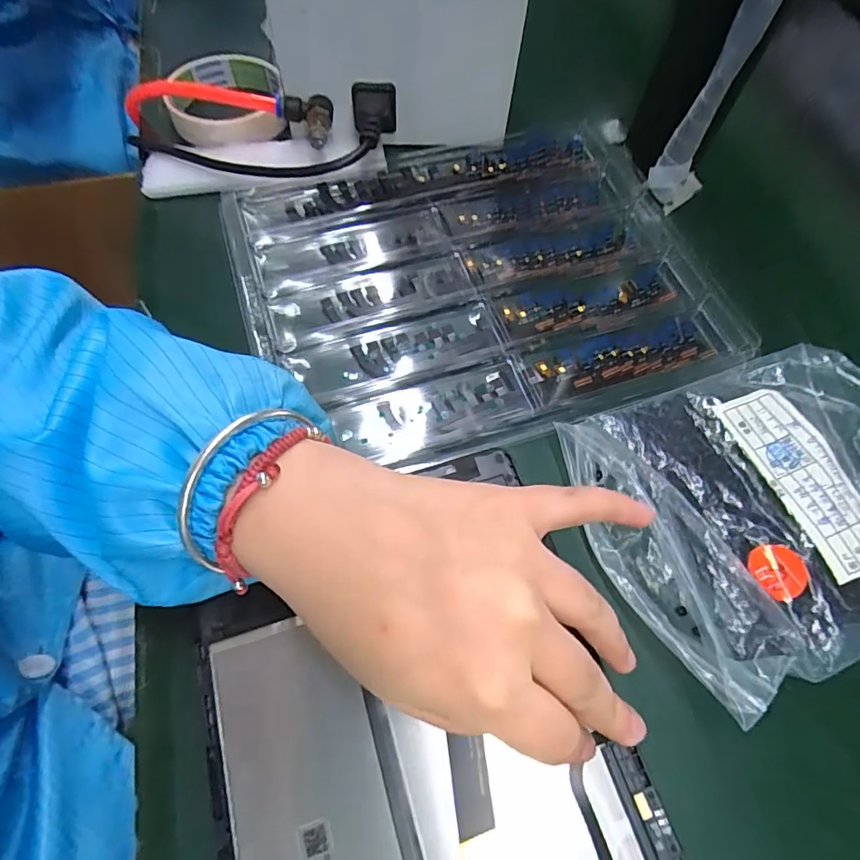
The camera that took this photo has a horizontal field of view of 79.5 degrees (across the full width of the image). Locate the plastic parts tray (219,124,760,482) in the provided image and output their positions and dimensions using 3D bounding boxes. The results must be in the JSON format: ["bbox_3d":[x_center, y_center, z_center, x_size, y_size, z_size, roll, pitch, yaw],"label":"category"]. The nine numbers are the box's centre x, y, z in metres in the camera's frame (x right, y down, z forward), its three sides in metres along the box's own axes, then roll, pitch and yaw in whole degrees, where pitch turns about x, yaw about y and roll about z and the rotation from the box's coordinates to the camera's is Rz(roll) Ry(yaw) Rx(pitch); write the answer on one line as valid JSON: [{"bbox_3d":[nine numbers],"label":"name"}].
[{"bbox_3d":[0.031,-0.096,0.319,0.275,0.016,0.220,-16,64,-9],"label":"plastic parts tray"}]

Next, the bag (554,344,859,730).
[{"bbox_3d":[0.161,0.031,0.243,0.168,0.032,0.140,-18,65,-12],"label":"bag"}]

